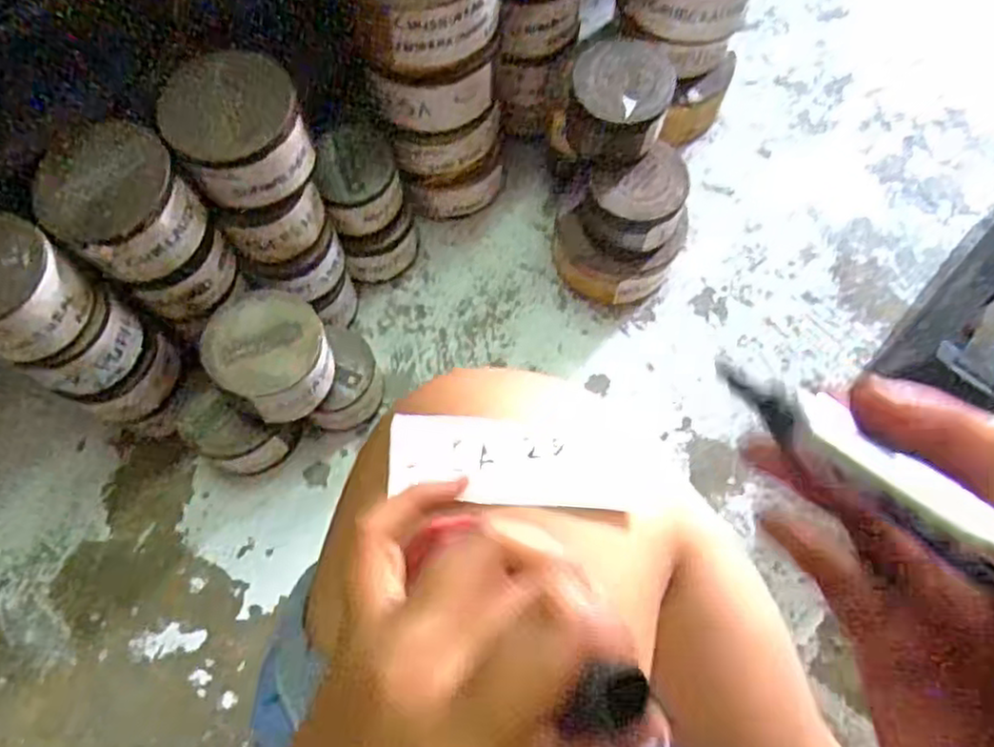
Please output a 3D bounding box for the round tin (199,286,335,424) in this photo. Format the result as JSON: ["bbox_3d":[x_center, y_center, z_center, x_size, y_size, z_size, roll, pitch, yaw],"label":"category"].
[{"bbox_3d":[-0.147,-0.014,0.466,0.074,0.049,0.069,0,69,0],"label":"round tin"}]

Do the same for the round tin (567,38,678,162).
[{"bbox_3d":[0.081,-0.176,0.476,0.062,0.051,0.064,0,69,0],"label":"round tin"}]

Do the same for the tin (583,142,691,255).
[{"bbox_3d":[0.099,-0.123,0.507,0.064,0.046,0.063,0,69,0],"label":"tin"}]

